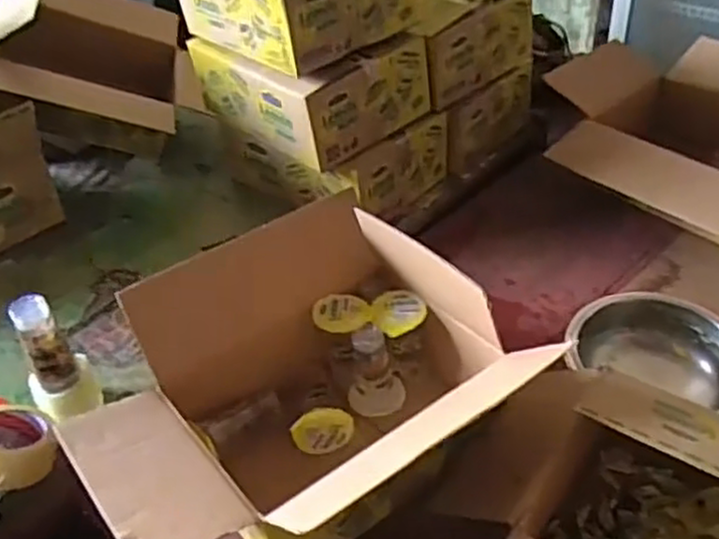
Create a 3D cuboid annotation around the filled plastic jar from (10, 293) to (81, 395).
[{"bbox_3d":[-0.372,0.091,0.856,0.047,0.128,0.040,-23,44,-23],"label":"filled plastic jar"}]

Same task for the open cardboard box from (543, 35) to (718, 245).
[{"bbox_3d":[0.583,-0.201,1.186,0.430,0.181,0.410,30,50,33],"label":"open cardboard box"}]

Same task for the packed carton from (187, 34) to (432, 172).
[{"bbox_3d":[-0.087,-0.316,1.164,0.229,0.142,0.330,-31,47,-30],"label":"packed carton"}]

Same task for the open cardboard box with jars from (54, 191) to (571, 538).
[{"bbox_3d":[-0.074,0.155,0.816,0.458,0.231,0.372,-19,43,-19],"label":"open cardboard box with jars"}]

